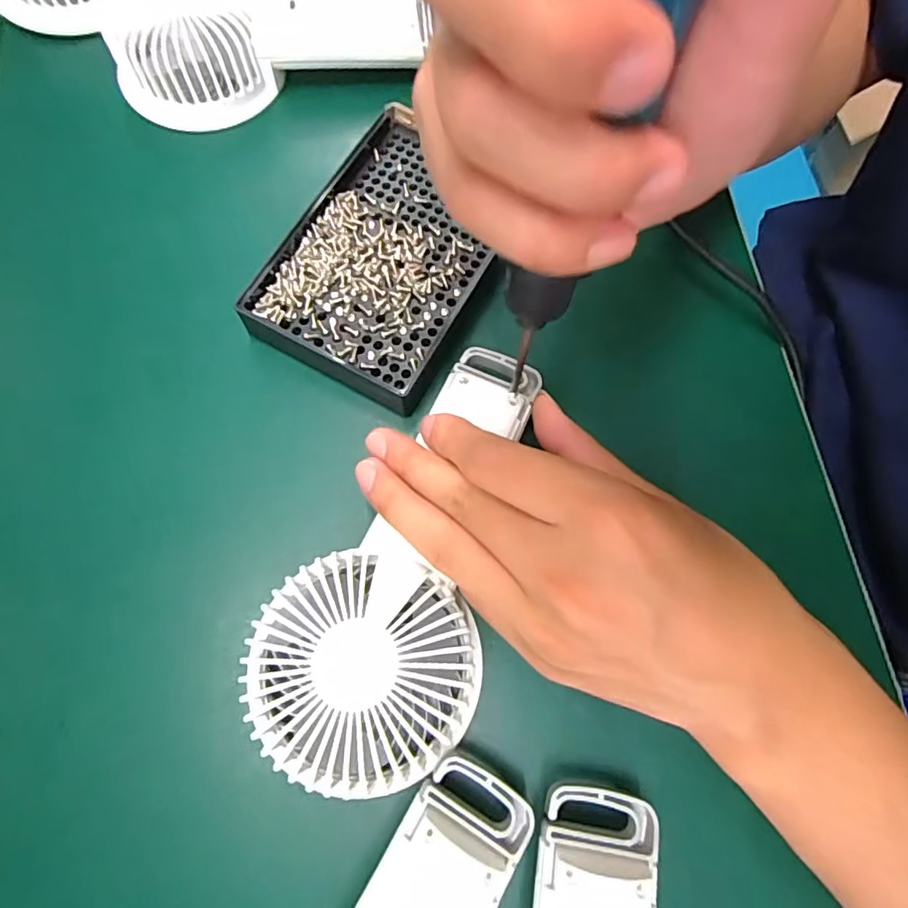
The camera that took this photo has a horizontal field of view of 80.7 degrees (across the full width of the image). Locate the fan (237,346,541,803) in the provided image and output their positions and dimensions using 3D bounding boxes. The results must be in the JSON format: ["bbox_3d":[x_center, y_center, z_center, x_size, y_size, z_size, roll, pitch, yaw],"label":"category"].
[{"bbox_3d":[-0.012,0.034,0.214,0.080,0.036,0.175,22,65,4],"label":"fan"}]

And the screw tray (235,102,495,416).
[{"bbox_3d":[-0.031,-0.098,0.263,0.090,0.020,0.139,25,74,5],"label":"screw tray"}]

